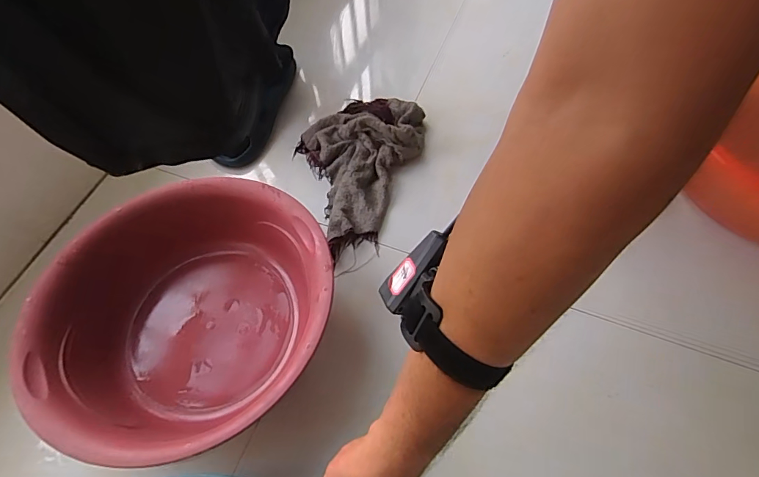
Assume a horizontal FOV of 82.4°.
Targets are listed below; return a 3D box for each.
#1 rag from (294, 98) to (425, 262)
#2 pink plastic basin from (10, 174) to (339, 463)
[{"bbox_3d":[-0.052,-0.133,0.740,0.210,0.058,0.321,17,62,12],"label":"rag"},{"bbox_3d":[-0.244,0.099,0.582,0.361,0.115,0.343,-1,60,2],"label":"pink plastic basin"}]

